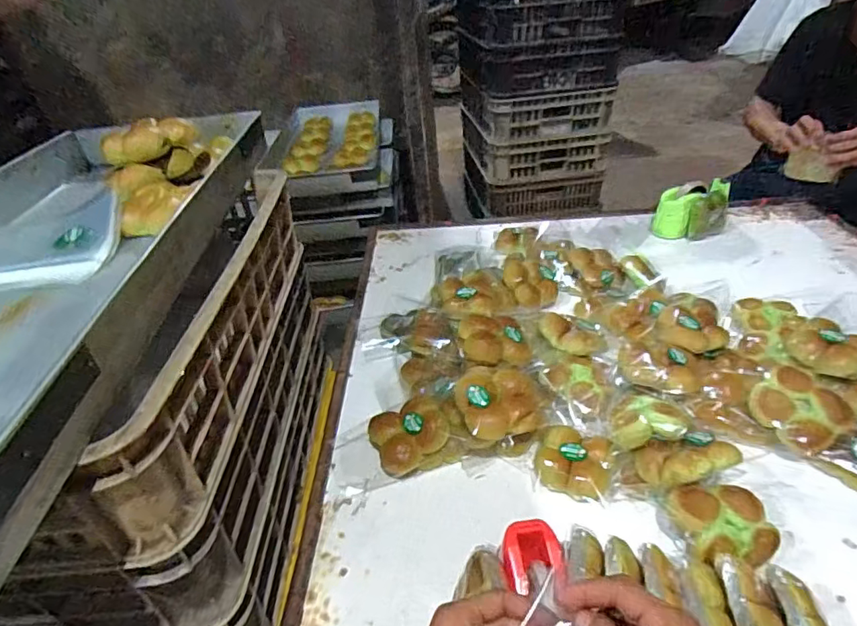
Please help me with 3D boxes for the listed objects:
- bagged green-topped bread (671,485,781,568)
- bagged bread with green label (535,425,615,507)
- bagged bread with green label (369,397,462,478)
[{"bbox_3d":[0.373,0.273,0.657,0.116,0.065,0.088,-7,35,-2],"label":"bagged green-topped bread"},{"bbox_3d":[0.213,0.214,0.756,0.107,0.042,0.101,10,38,21],"label":"bagged bread with green label"},{"bbox_3d":[-0.024,0.192,0.805,0.115,0.077,0.107,-4,35,3],"label":"bagged bread with green label"}]

